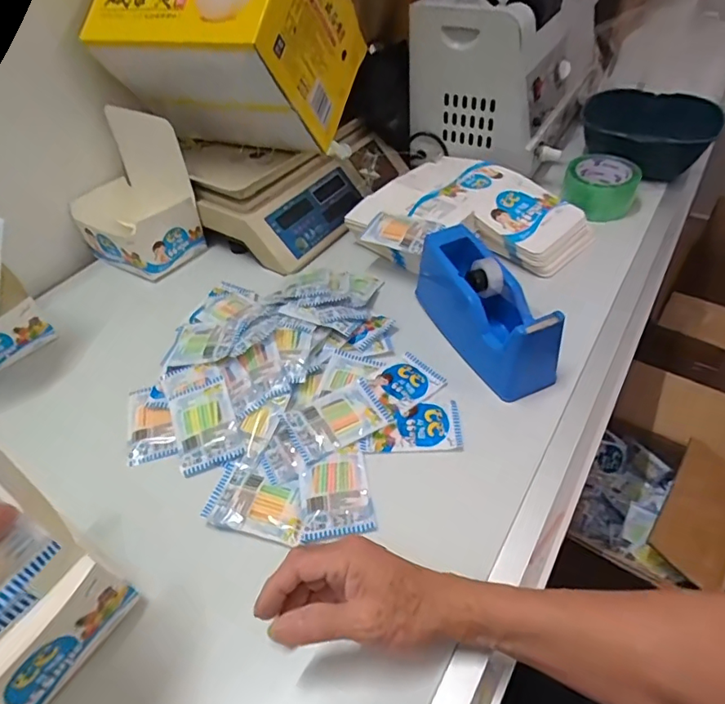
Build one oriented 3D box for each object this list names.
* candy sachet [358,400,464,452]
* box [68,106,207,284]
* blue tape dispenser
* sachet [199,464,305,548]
[{"bbox_3d":[0.049,0.076,0.523,0.099,0.009,0.059,-3,46,2],"label":"candy sachet"},{"bbox_3d":[-0.327,-0.219,0.719,0.152,0.176,0.121,22,52,23],"label":"box"},{"bbox_3d":[0.136,-0.046,0.576,0.068,0.104,0.193,-19,48,-13],"label":"blue tape dispenser"},{"bbox_3d":[-0.094,0.138,0.473,0.093,0.010,0.062,10,48,14],"label":"sachet"}]

